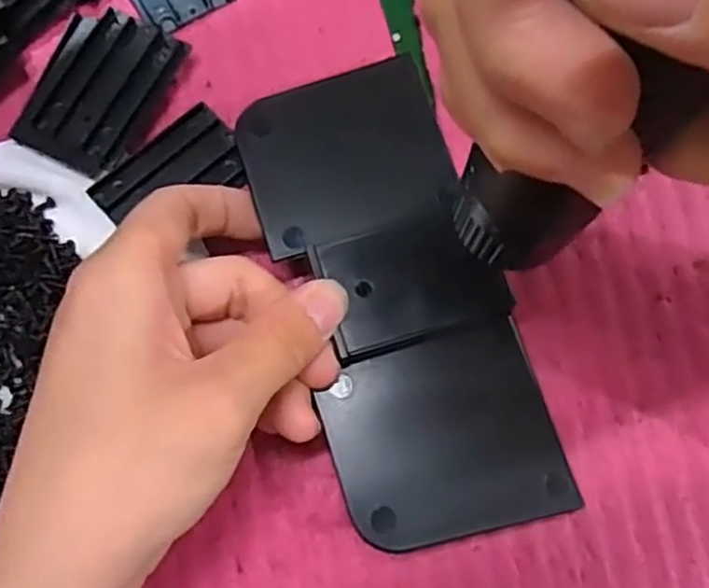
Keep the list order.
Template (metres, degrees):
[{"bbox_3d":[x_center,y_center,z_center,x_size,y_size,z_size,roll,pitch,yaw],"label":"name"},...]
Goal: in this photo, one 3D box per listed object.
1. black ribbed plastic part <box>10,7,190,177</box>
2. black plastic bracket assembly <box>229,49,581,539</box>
[{"bbox_3d":[-0.095,-0.076,0.268,0.044,0.007,0.060,21,79,4],"label":"black ribbed plastic part"},{"bbox_3d":[0.014,-0.001,0.240,0.068,0.013,0.159,-18,77,-4],"label":"black plastic bracket assembly"}]

